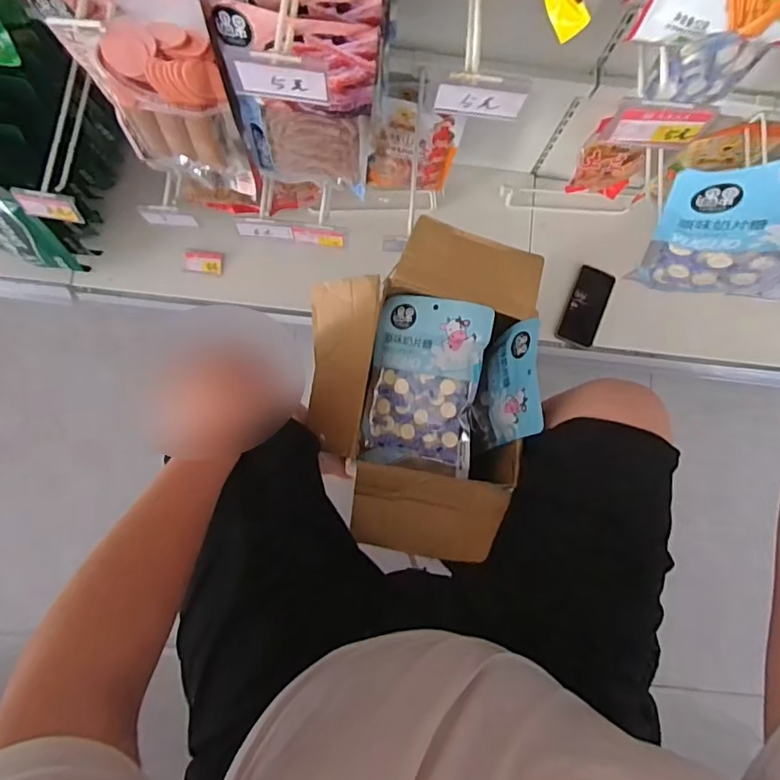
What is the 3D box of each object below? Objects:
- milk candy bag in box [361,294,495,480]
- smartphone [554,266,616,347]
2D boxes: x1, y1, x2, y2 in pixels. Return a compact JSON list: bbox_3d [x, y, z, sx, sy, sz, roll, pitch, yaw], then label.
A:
[{"bbox_3d":[0.050,-0.009,0.728,0.149,0.035,0.231,8,90,15],"label":"milk candy bag in box"},{"bbox_3d":[0.392,-0.167,1.044,0.072,0.010,0.152,21,92,15],"label":"smartphone"}]

